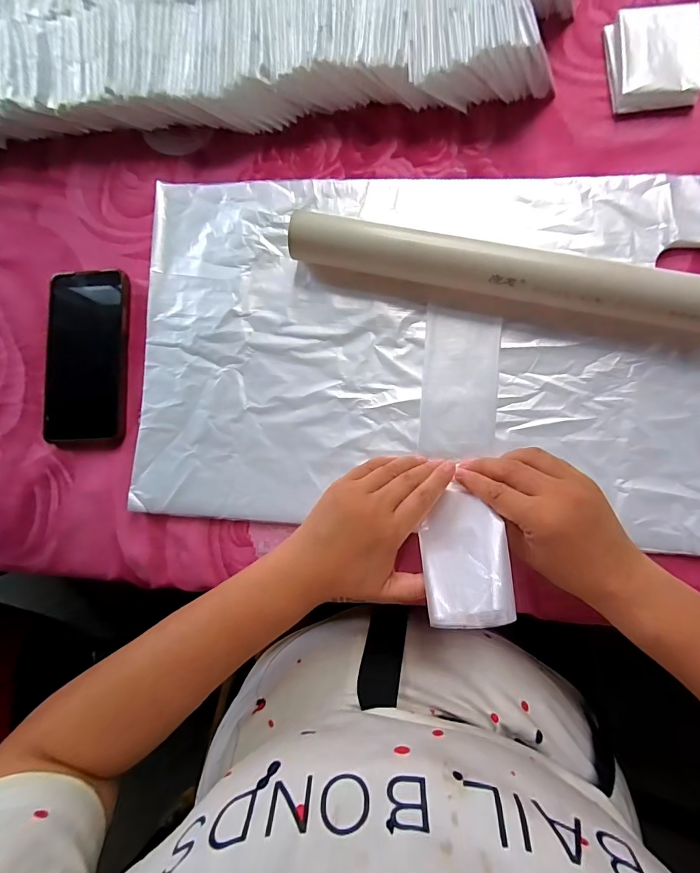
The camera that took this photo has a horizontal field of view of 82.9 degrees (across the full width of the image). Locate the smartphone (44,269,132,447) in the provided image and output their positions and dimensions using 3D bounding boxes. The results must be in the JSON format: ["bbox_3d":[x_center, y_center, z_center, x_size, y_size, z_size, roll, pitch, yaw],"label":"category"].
[{"bbox_3d":[-0.251,-0.076,0.370,0.079,0.014,0.167,-2,86,6],"label":"smartphone"}]

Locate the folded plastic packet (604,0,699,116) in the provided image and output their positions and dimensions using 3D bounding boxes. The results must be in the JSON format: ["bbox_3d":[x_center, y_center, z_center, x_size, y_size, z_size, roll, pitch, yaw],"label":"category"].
[{"bbox_3d":[0.256,-0.320,0.334,0.065,0.021,0.083,-3,86,6],"label":"folded plastic packet"}]

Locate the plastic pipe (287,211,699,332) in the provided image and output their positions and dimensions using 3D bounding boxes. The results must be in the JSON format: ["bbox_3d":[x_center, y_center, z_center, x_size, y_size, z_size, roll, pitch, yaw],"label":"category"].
[{"bbox_3d":[0.121,-0.125,0.313,0.346,0.041,0.031,14,88,7],"label":"plastic pipe"}]

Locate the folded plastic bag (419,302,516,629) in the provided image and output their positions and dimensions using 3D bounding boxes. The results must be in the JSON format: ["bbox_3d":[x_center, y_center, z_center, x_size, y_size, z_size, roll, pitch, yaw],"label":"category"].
[{"bbox_3d":[0.086,0.012,0.301,0.061,0.056,0.241,3,60,6],"label":"folded plastic bag"}]

